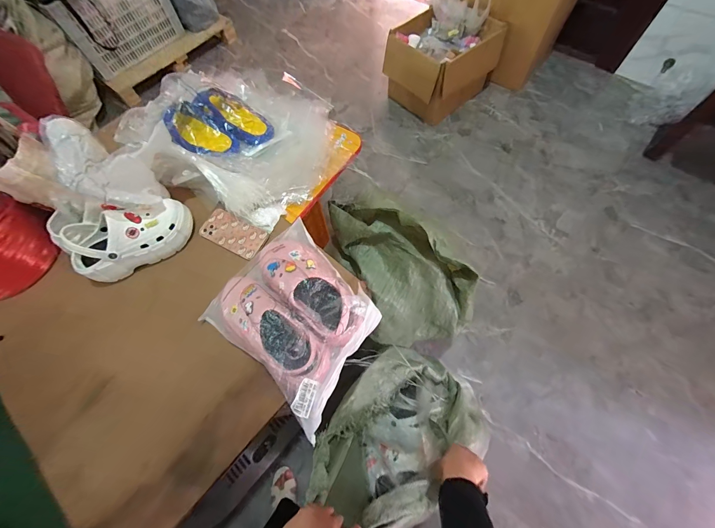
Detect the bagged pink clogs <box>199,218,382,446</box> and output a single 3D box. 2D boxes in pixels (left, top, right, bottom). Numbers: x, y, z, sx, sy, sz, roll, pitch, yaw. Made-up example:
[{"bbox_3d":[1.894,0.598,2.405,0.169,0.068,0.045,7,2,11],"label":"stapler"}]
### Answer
[{"bbox_3d":[-0.111,0.088,0.582,0.326,0.092,0.280,38,73,18],"label":"bagged pink clogs"}]

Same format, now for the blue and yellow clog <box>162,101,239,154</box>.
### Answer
[{"bbox_3d":[-0.396,-0.325,0.757,0.183,0.063,0.103,34,84,-9],"label":"blue and yellow clog"}]

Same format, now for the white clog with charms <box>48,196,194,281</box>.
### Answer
[{"bbox_3d":[-0.526,-0.075,0.691,0.257,0.113,0.144,-33,68,-11],"label":"white clog with charms"}]

